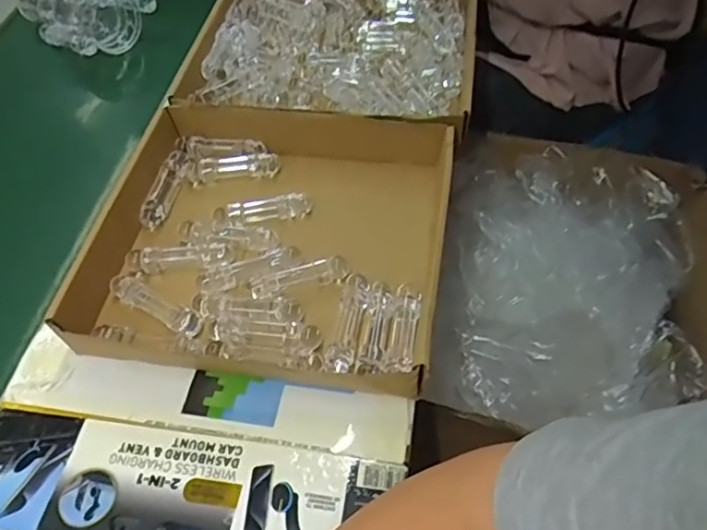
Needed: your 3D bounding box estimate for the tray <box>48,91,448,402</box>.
[{"bbox_3d":[-0.072,-0.031,0.532,0.298,0.051,0.274,8,55,9],"label":"tray"}]

